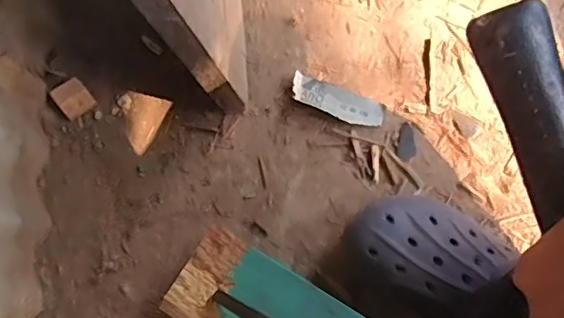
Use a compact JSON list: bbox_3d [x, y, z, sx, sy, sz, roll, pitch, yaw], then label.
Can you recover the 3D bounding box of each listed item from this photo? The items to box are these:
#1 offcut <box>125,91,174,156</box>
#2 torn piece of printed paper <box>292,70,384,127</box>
[{"bbox_3d":[-0.157,-0.042,0.640,0.052,0.011,0.064,23,74,8],"label":"offcut"},{"bbox_3d":[0.062,-0.065,0.644,0.105,0.005,0.040,24,65,5],"label":"torn piece of printed paper"}]

